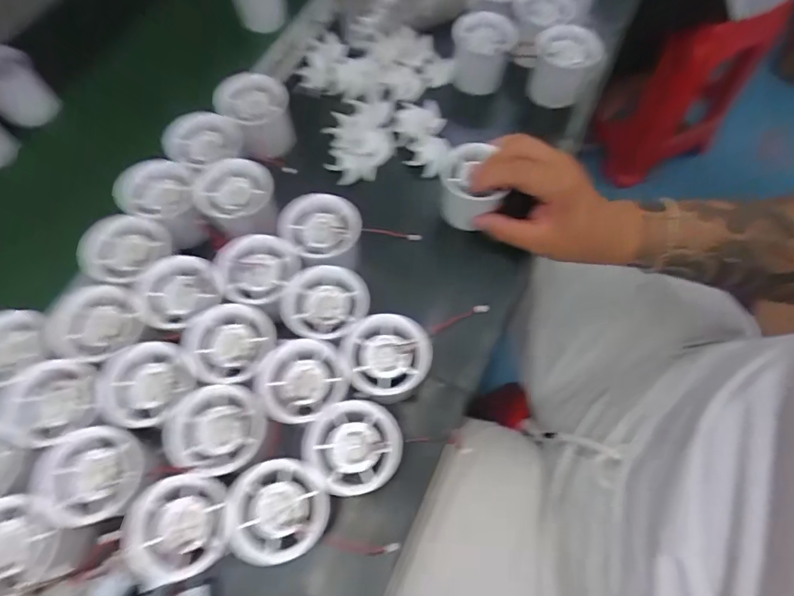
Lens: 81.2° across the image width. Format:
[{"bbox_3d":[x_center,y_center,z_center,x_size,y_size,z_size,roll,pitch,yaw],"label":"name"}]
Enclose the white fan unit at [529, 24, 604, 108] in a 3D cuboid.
[{"bbox_3d":[0.167,-0.236,0.467,0.060,0.050,0.063,14,67,7],"label":"white fan unit"}]

